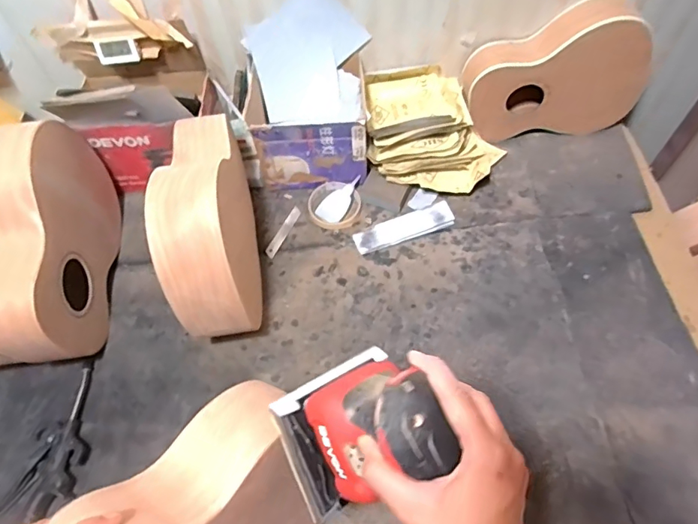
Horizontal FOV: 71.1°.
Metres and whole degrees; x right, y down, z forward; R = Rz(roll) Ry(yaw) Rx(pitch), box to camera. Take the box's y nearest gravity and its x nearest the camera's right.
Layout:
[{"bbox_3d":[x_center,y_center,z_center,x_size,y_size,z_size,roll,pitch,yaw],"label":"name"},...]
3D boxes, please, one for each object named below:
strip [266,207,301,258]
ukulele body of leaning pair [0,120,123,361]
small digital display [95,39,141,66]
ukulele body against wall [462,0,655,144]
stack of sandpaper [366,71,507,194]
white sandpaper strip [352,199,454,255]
[{"bbox_3d":[-0.104,-0.048,0.773,0.018,0.004,0.099,22,64,15],"label":"strip"},{"bbox_3d":[-0.386,-0.020,0.628,0.085,0.232,0.287,-8,60,-2],"label":"ukulele body of leaning pair"},{"bbox_3d":[-0.325,-0.294,0.687,0.054,0.033,0.009,-10,60,-3],"label":"small digital display"},{"bbox_3d":[0.318,-0.291,0.767,0.266,0.193,0.083,-3,60,1],"label":"ukulele body against wall"},{"bbox_3d":[0.140,-0.212,0.791,0.218,0.099,0.200,-2,60,2],"label":"stack of sandpaper"},{"bbox_3d":[0.084,-0.054,0.753,0.154,0.011,0.044,-18,61,-7],"label":"white sandpaper strip"}]

